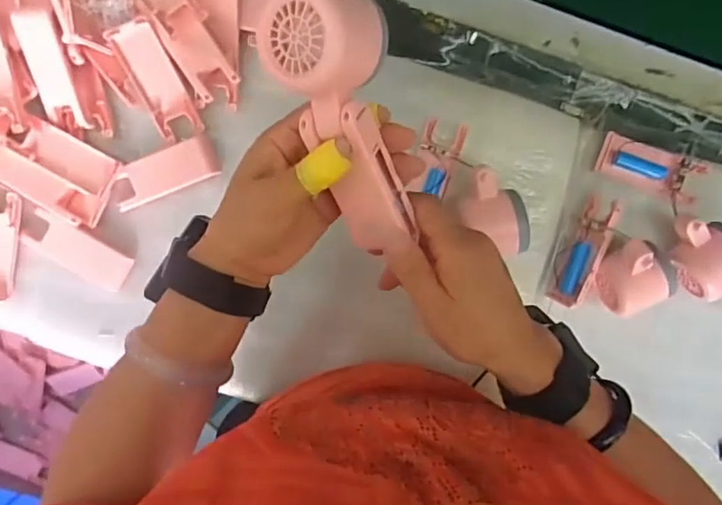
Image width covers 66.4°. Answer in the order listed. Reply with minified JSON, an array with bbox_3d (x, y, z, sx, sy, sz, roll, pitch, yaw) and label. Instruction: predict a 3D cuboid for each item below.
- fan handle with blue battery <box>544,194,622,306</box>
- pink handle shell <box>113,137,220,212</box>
[{"bbox_3d":[0.208,0.001,0.514,0.022,0.033,0.102,22,96,-4],"label":"fan handle with blue battery"},{"bbox_3d":[-0.183,-0.075,0.513,0.095,0.013,0.036,-23,97,1],"label":"pink handle shell"}]

